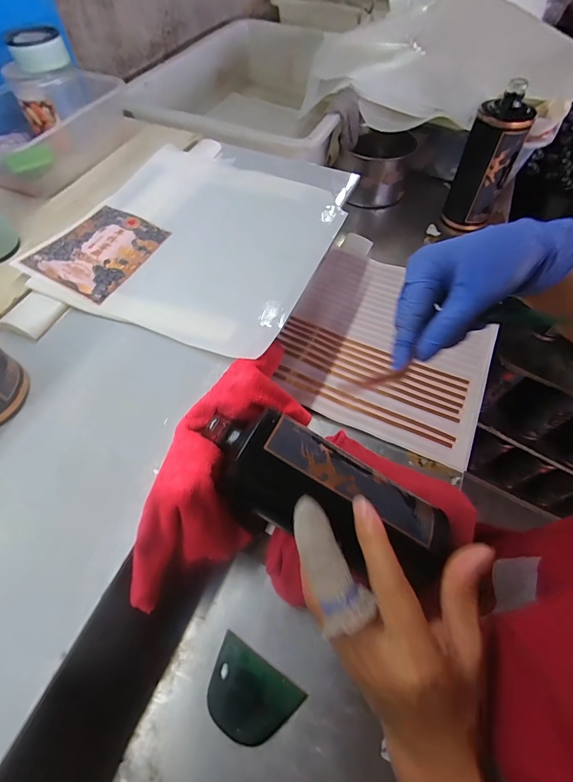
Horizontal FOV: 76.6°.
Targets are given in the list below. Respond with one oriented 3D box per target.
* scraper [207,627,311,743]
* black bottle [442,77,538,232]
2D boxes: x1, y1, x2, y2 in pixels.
[{"bbox_3d":[-0.033,0.258,0.308,0.079,0.010,0.054,29,64,16],"label":"scraper"},{"bbox_3d":[0.314,-0.356,0.573,0.077,0.182,0.071,24,63,14],"label":"black bottle"}]

